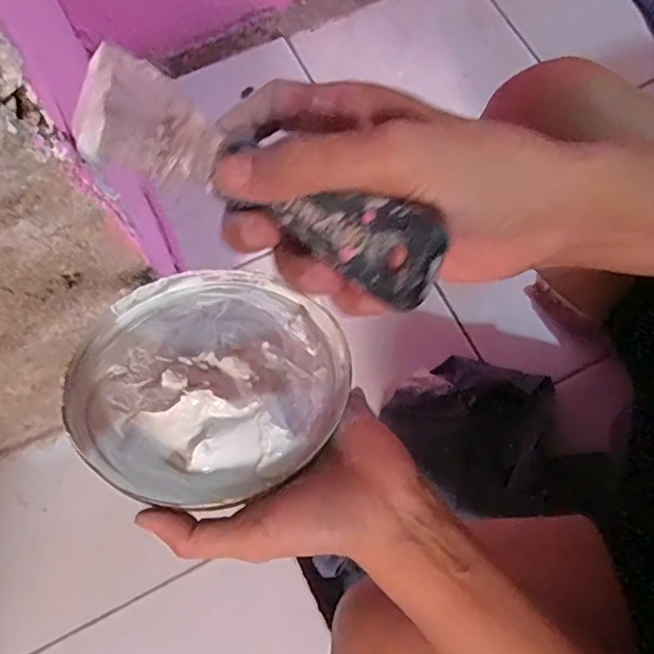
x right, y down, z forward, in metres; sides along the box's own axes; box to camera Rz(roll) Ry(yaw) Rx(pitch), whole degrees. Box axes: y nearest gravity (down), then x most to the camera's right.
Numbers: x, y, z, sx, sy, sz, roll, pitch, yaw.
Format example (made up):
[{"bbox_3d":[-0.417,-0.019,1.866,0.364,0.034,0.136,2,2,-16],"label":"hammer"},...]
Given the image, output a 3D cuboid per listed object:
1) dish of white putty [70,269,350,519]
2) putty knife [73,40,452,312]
[{"bbox_3d":[-0.068,0.032,0.317,0.138,0.025,0.138,1,49,-1],"label":"dish of white putty"},{"bbox_3d":[-0.038,-0.064,0.230,0.199,0.018,0.043,33,107,33],"label":"putty knife"}]

